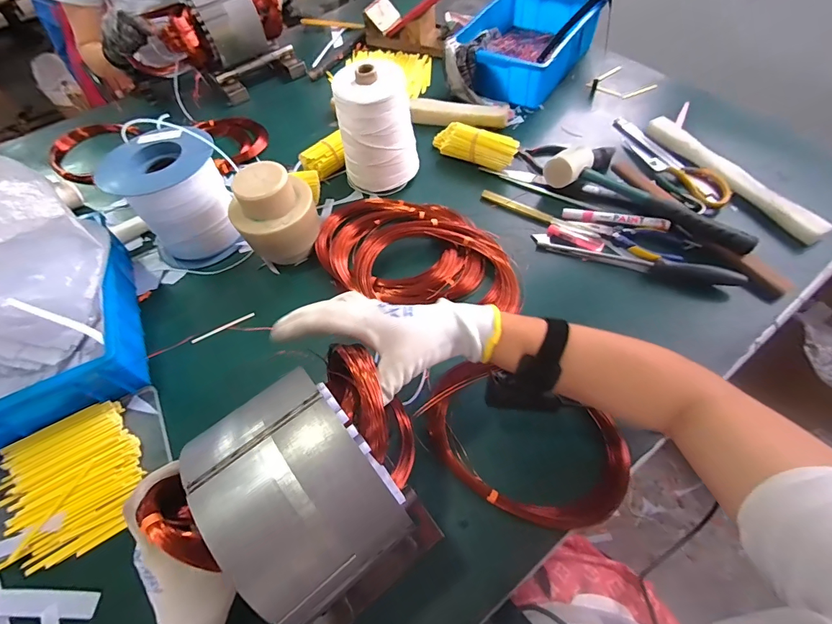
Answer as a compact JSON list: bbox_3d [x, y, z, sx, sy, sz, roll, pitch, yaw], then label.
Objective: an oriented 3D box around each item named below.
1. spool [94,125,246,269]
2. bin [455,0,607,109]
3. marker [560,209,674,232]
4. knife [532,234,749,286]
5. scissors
[{"bbox_3d":[-0.343,-0.167,0.597,0.146,0.143,0.141,-38,62,-18],"label":"spool"},{"bbox_3d":[0.217,-0.523,0.809,0.197,0.101,0.300,27,64,20],"label":"bin"},{"bbox_3d":[0.285,-0.133,0.588,0.141,0.019,0.018,10,59,11],"label":"marker"},{"bbox_3d":[0.289,-0.072,0.544,0.256,0.023,0.021,17,61,15],"label":"knife"},{"bbox_3d":[0.390,-0.241,0.645,0.059,0.019,0.231,-24,59,-10],"label":"scissors"}]

